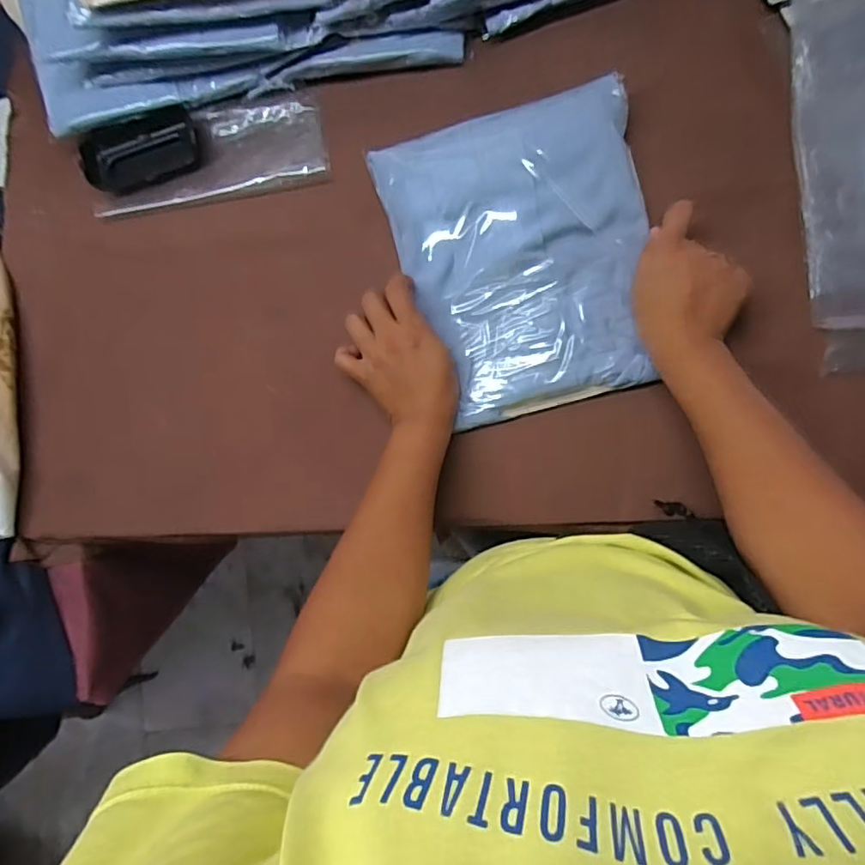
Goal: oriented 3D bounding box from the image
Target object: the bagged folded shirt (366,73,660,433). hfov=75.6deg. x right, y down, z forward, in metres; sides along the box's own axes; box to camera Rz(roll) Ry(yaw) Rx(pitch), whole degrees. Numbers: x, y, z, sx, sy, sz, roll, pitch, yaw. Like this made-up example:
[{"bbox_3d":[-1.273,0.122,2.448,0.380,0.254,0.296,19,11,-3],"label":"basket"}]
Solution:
[{"bbox_3d":[0.079,-0.145,0.464,0.204,0.036,0.245,-15,85,8],"label":"bagged folded shirt"}]

